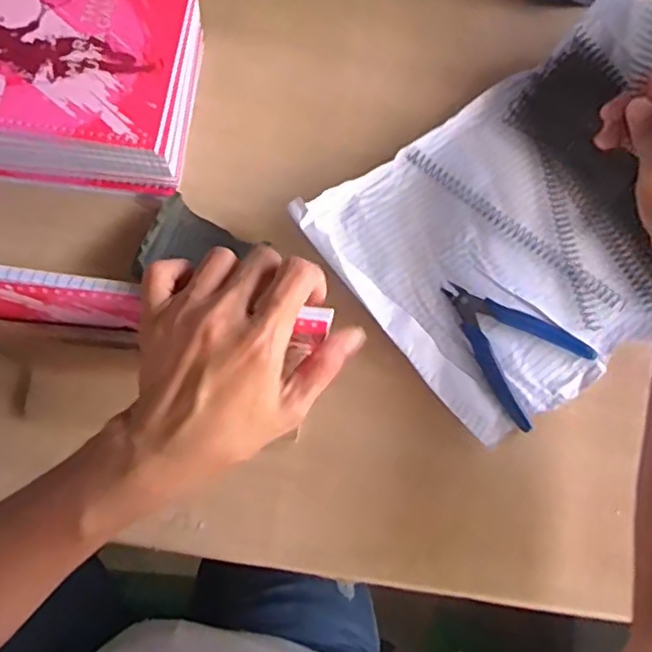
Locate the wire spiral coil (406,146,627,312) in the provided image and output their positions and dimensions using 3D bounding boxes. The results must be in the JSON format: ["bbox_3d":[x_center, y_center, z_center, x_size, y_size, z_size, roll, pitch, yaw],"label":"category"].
[{"bbox_3d":[0.152,-0.079,0.511,0.203,0.011,0.017,37,76,6],"label":"wire spiral coil"}]

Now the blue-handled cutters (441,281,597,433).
[{"bbox_3d":[0.138,0.008,0.491,0.082,0.007,0.114,-41,82,-13],"label":"blue-handled cutters"}]

